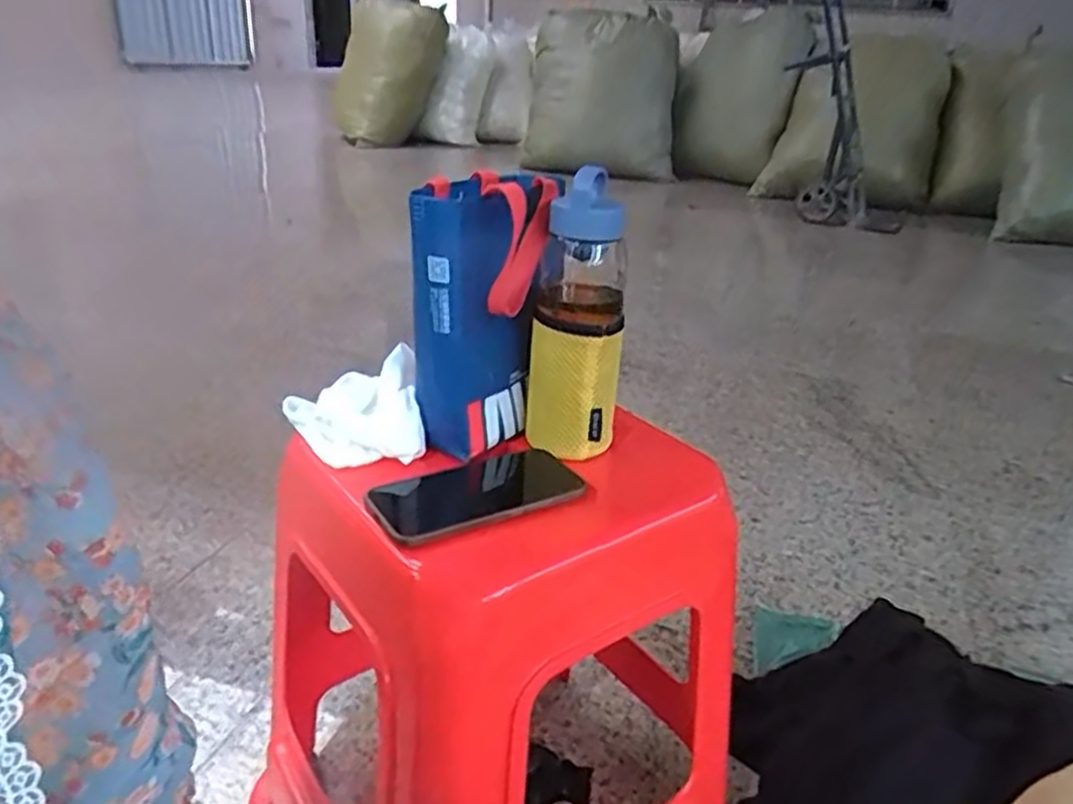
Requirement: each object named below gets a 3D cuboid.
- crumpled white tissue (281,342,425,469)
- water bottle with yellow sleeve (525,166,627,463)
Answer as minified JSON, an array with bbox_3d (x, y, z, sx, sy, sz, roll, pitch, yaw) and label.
[{"bbox_3d":[-0.158,0.000,0.648,0.110,0.063,0.121,-5,26,-18],"label":"crumpled white tissue"},{"bbox_3d":[0.032,-0.068,0.632,0.078,0.218,0.076,4,25,0],"label":"water bottle with yellow sleeve"}]

